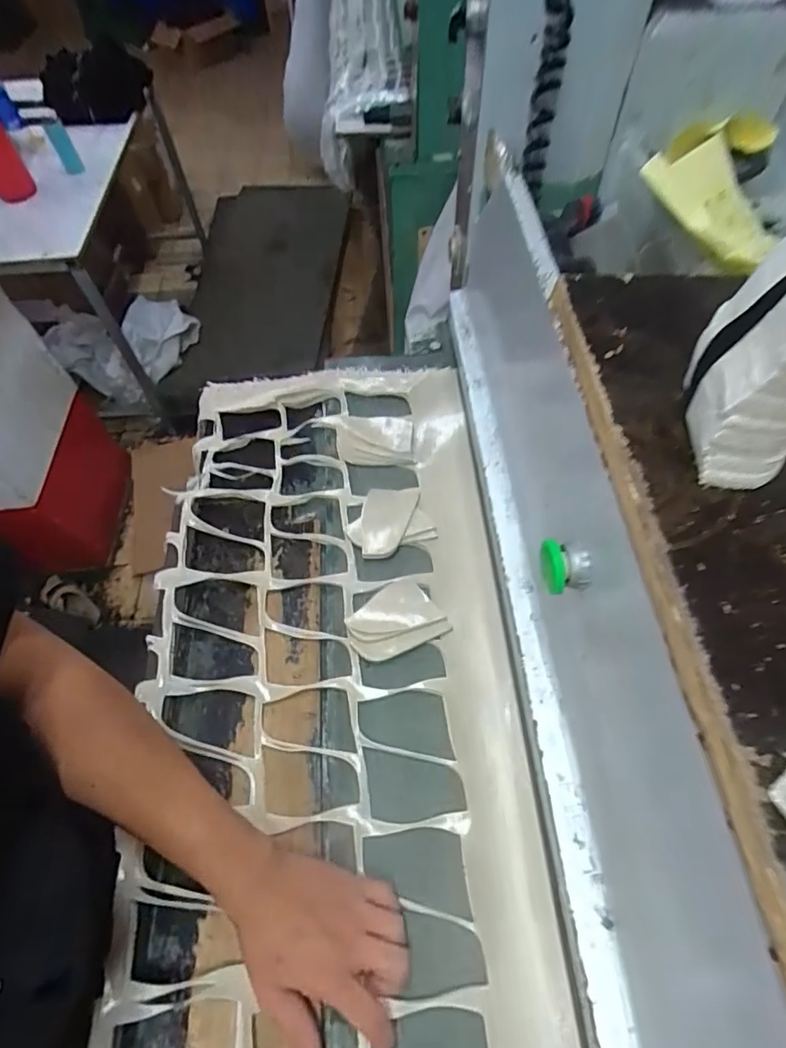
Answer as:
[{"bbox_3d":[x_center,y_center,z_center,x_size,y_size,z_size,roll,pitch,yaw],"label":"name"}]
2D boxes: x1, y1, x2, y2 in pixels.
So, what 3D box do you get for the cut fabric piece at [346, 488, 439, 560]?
[{"bbox_3d":[-0.003,-0.004,0.607,0.099,0.029,0.075,-23,63,-13],"label":"cut fabric piece"}]

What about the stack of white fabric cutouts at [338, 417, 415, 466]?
[{"bbox_3d":[-0.025,-0.116,0.683,0.102,0.018,0.079,2,60,1],"label":"stack of white fabric cutouts"}]

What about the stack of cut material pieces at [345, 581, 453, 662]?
[{"bbox_3d":[0.000,0.098,0.542,0.100,0.035,0.074,-20,62,-11],"label":"stack of cut material pieces"}]

